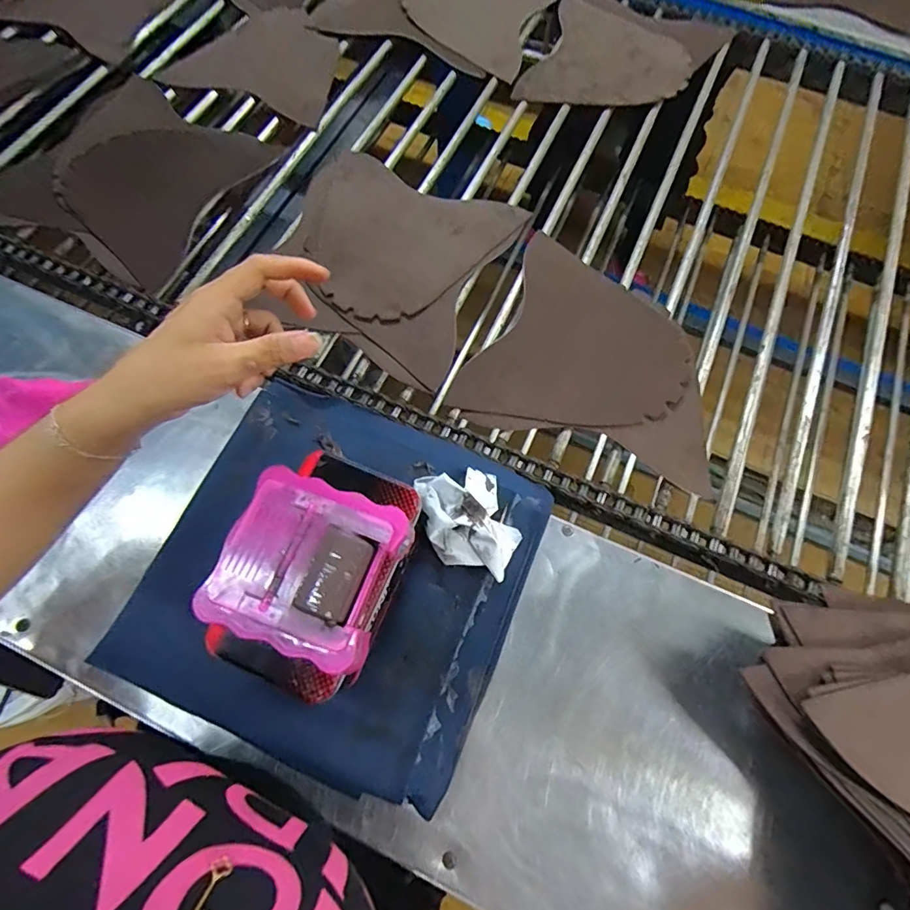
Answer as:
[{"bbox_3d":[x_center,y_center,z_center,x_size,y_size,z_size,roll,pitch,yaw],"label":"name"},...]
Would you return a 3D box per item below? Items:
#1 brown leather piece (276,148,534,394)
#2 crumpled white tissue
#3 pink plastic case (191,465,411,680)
[{"bbox_3d":[-0.080,-0.235,0.576,0.250,0.024,0.265,24,71,7],"label":"brown leather piece"},{"bbox_3d":[0.016,0.060,0.434,0.077,0.054,0.103,-23,73,-9],"label":"crumpled white tissue"},{"bbox_3d":[-0.096,0.072,0.319,0.106,0.023,0.104,20,70,7],"label":"pink plastic case"}]

